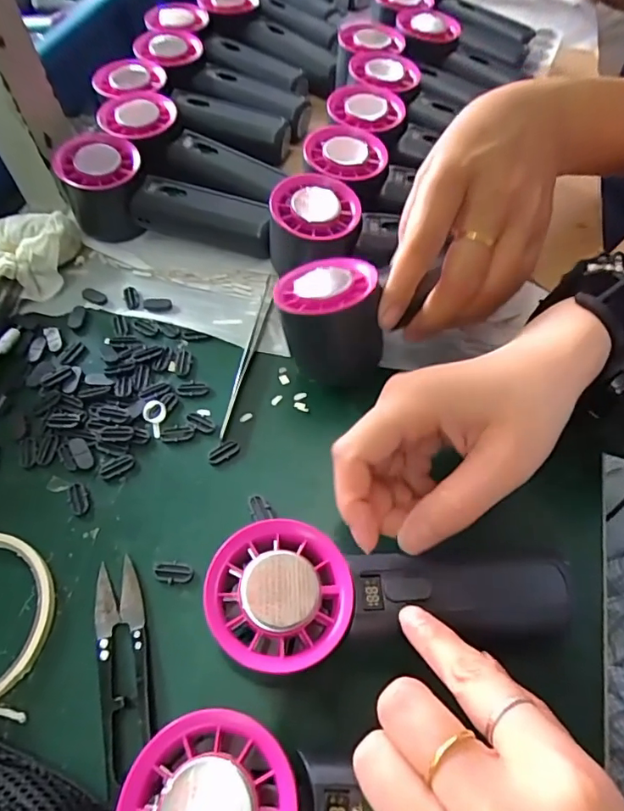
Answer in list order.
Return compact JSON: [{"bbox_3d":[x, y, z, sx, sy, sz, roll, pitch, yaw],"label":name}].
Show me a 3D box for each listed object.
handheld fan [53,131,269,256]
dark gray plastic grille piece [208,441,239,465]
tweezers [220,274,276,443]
[{"bbox_3d":[-0.100,-0.149,0.368,0.144,0.060,0.049,10,58,8],"label":"handheld fan"},{"bbox_3d":[-0.051,0.027,0.292,0.019,0.004,0.009,-27,60,-15],"label":"dark gray plastic grille piece"},{"bbox_3d":[-0.040,-0.038,0.329,0.006,0.008,0.132,8,58,7],"label":"tweezers"}]

